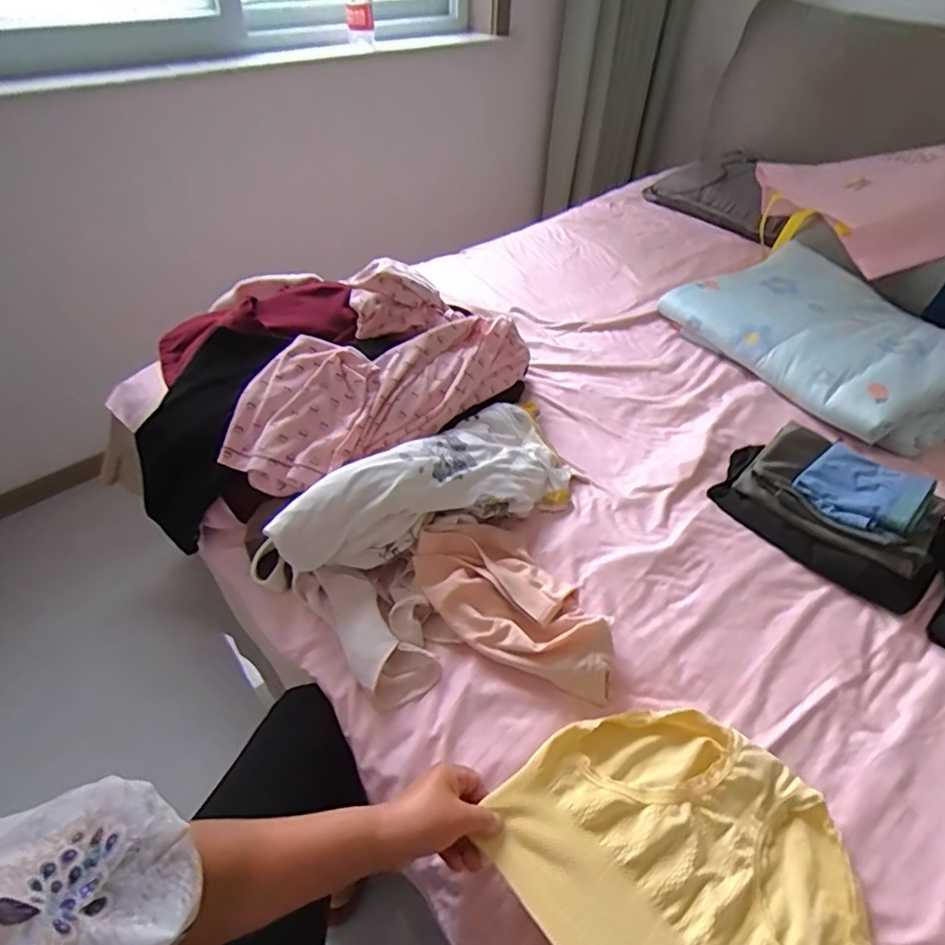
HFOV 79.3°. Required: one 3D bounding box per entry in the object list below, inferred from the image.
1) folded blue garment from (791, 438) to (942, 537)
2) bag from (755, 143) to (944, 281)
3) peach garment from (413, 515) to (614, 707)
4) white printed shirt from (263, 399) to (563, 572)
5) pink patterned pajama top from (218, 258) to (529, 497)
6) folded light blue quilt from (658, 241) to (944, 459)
[{"bbox_3d":[0.538,0.020,0.782,0.132,0.035,0.140,-30,54,-28],"label":"folded blue garment"},{"bbox_3d":[0.923,-0.590,1.222,0.537,0.078,0.423,-3,57,28],"label":"bag"},{"bbox_3d":[0.049,0.157,0.673,0.150,0.044,0.266,-27,53,-27],"label":"peach garment"},{"bbox_3d":[-0.040,0.021,0.753,0.432,0.113,0.172,-30,54,-28],"label":"white printed shirt"},{"bbox_3d":[-0.121,-0.149,0.819,0.224,0.142,0.467,25,49,20],"label":"pink patterned pajama top"},{"bbox_3d":[0.674,-0.260,1.090,0.361,0.111,0.526,-21,50,-22],"label":"folded light blue quilt"}]

